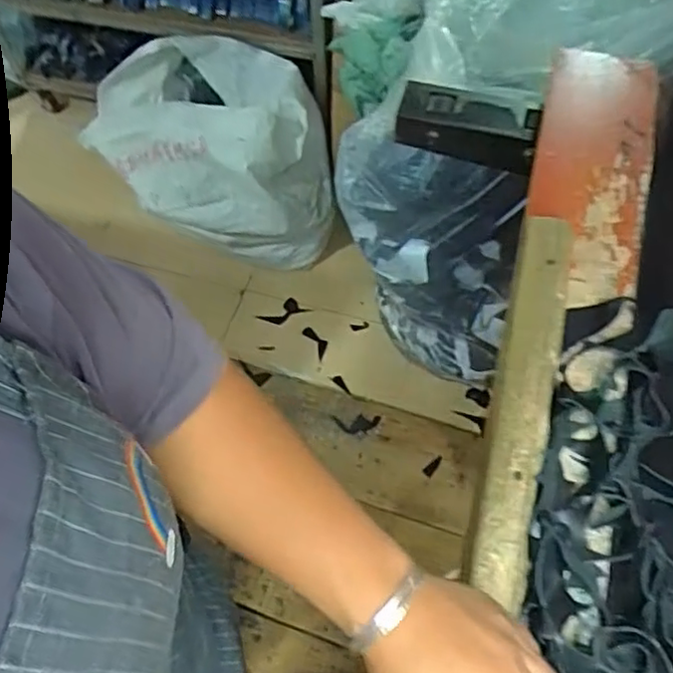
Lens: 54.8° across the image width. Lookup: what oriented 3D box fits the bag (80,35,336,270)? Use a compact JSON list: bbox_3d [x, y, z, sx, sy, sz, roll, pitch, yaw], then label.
[{"bbox_3d":[-0.299,-0.467,1.662,0.555,0.452,0.359,5,59,6],"label":"bag"}]

